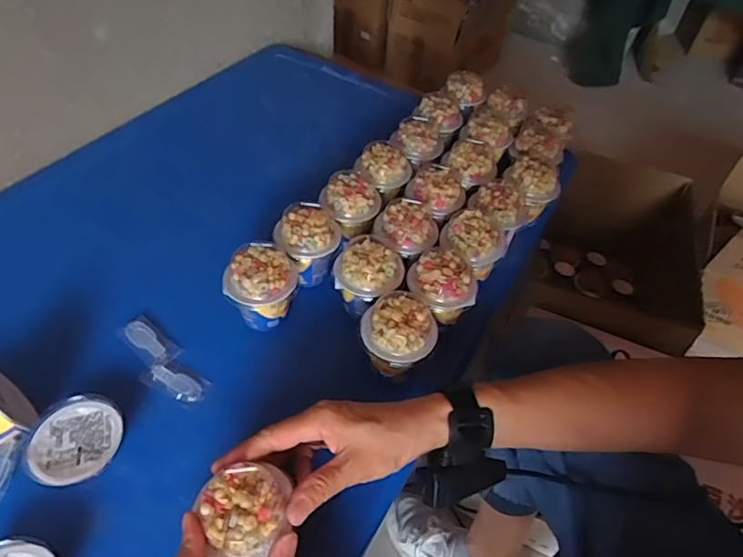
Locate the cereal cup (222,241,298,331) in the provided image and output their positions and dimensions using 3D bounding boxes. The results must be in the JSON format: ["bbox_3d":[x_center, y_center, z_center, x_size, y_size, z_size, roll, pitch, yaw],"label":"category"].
[{"bbox_3d":[-0.107,0.010,0.497,0.066,0.069,0.054,-9,49,-12],"label":"cereal cup"}]

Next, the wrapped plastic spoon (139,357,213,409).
[{"bbox_3d":[-0.181,0.095,0.472,0.061,0.007,0.032,22,50,16],"label":"wrapped plastic spoon"}]

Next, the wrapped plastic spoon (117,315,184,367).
[{"bbox_3d":[-0.218,0.061,0.496,0.060,0.008,0.031,29,52,21],"label":"wrapped plastic spoon"}]

